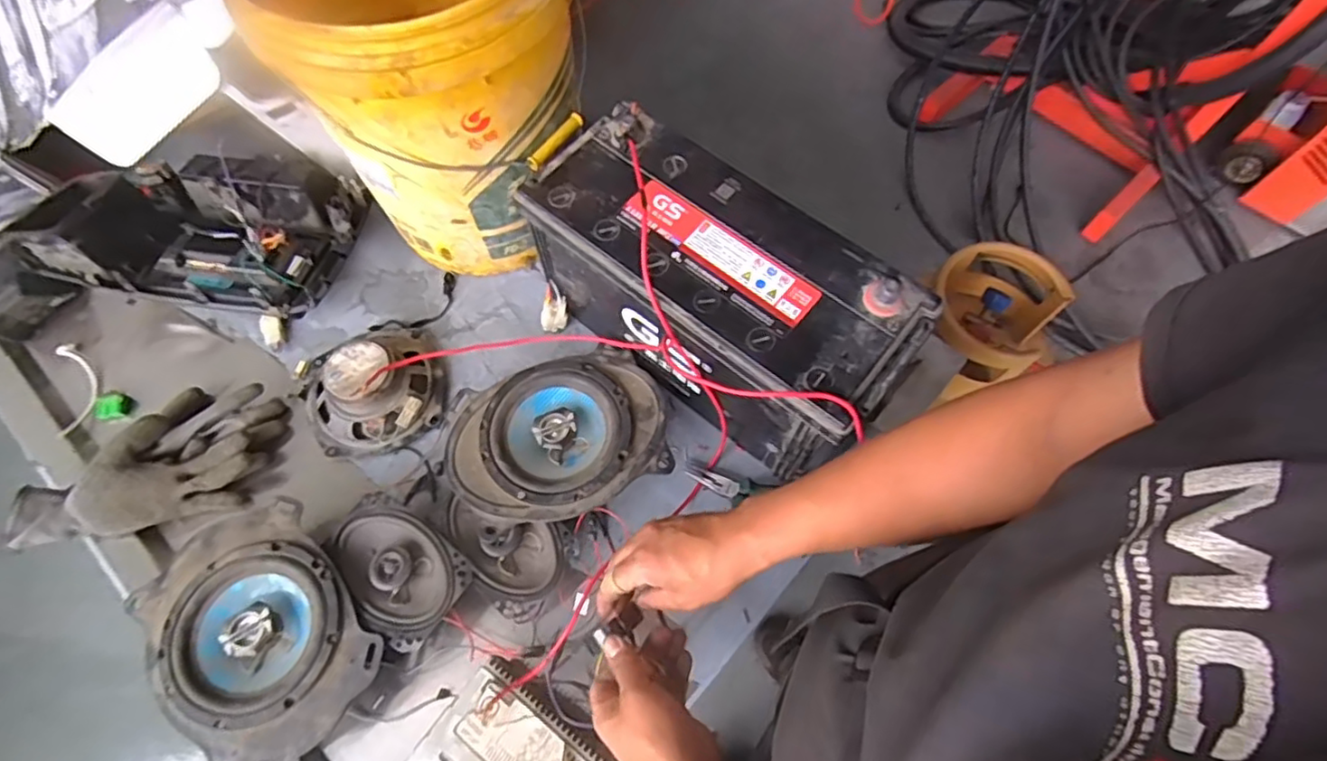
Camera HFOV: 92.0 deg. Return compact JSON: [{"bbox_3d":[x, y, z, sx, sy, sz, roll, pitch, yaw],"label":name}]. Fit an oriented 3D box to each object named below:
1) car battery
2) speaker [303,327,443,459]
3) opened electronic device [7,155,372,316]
[{"bbox_3d":[0.051,-0.087,0.676,0.390,0.195,0.161,38,70,15],"label":"car battery"},{"bbox_3d":[-0.341,-0.001,0.734,0.153,0.063,0.144,0,65,-1],"label":"speaker"},{"bbox_3d":[-0.525,-0.189,0.758,0.310,0.112,0.202,6,65,2],"label":"opened electronic device"}]

